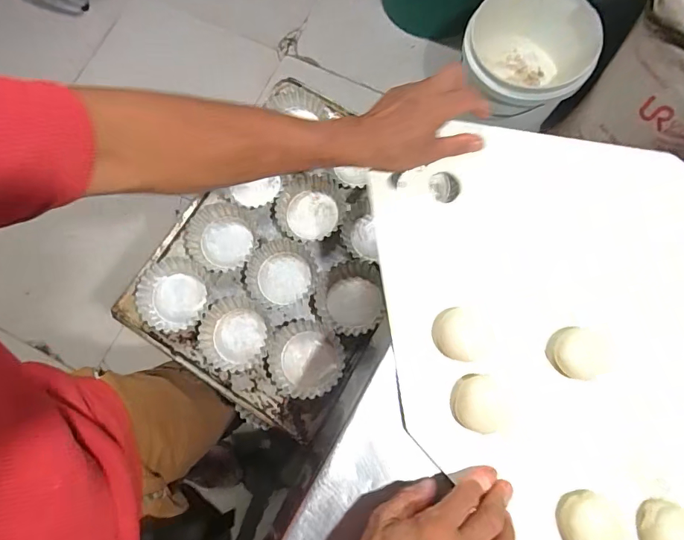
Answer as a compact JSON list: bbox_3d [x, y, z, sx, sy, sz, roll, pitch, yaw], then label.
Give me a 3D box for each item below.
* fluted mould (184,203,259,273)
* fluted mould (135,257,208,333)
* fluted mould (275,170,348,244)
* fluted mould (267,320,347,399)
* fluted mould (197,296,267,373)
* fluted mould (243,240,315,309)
[{"bbox_3d":[-0.175,-0.045,0.611,0.093,0.027,0.097,0,77,2],"label":"fluted mould"},{"bbox_3d":[-0.237,0.033,0.585,0.082,0.027,0.101,-8,77,0],"label":"fluted mould"},{"bbox_3d":[-0.044,-0.089,0.625,0.101,0.040,0.105,-4,77,1],"label":"fluted mould"},{"bbox_3d":[-0.047,0.119,0.566,0.096,0.029,0.096,0,77,2],"label":"fluted mould"},{"bbox_3d":[-0.148,0.088,0.577,0.090,0.028,0.088,0,77,2],"label":"fluted mould"},{"bbox_3d":[-0.088,0.004,0.594,0.094,0.022,0.091,0,77,2],"label":"fluted mould"}]

